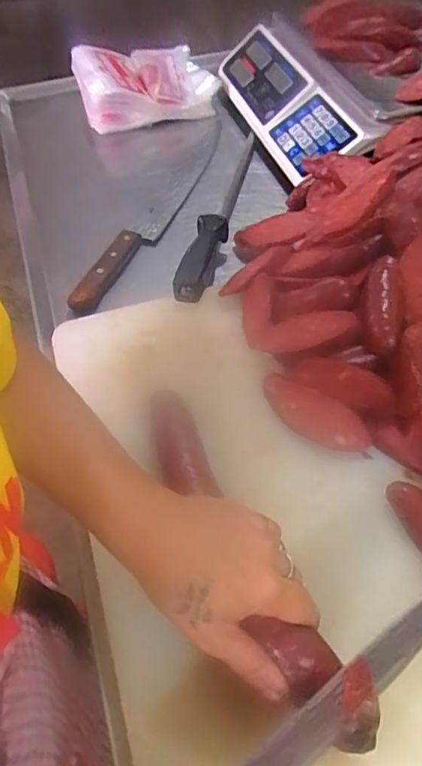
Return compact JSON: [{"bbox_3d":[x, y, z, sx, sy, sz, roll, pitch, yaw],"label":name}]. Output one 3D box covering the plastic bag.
[{"bbox_3d":[-0.097,-0.455,0.803,0.206,0.065,0.143,-12,54,-6],"label":"plastic bag"}]

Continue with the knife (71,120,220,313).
[{"bbox_3d":[-0.060,-0.225,0.658,0.044,0.028,0.391,16,56,13],"label":"knife"}]

